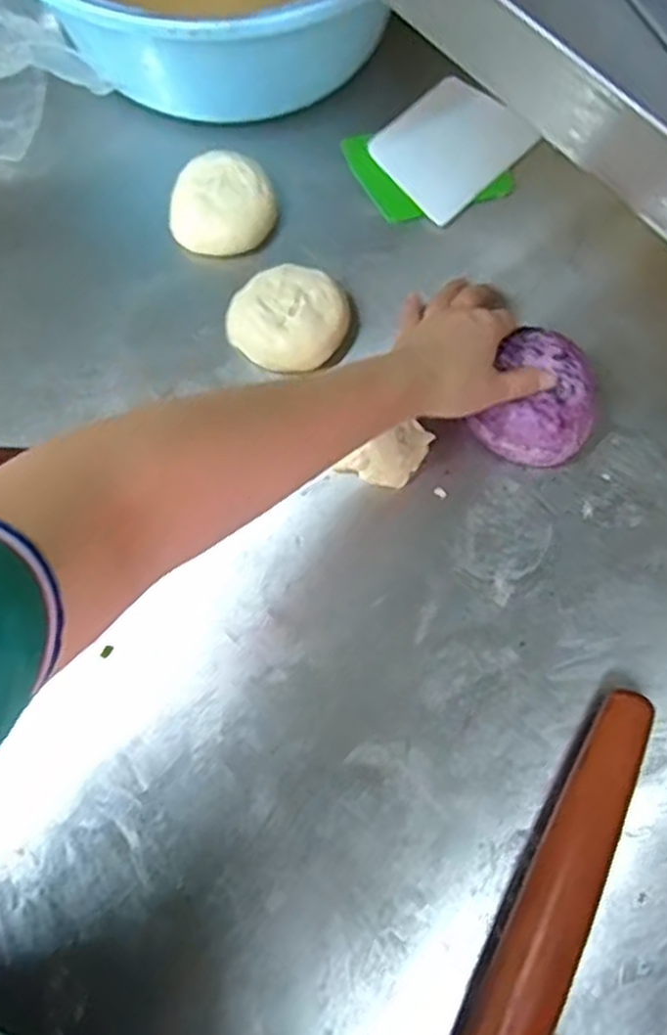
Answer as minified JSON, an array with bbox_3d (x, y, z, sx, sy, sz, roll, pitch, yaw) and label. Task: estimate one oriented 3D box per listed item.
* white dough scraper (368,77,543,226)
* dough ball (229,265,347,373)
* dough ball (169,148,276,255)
[{"bbox_3d":[0.097,-0.311,0.647,0.096,0.005,0.126,43,75,13],"label":"white dough scraper"},{"bbox_3d":[-0.035,-0.144,0.586,0.092,0.045,0.075,-7,71,-3],"label":"dough ball"},{"bbox_3d":[-0.088,-0.243,0.616,0.085,0.047,0.074,-5,71,-3],"label":"dough ball"}]

